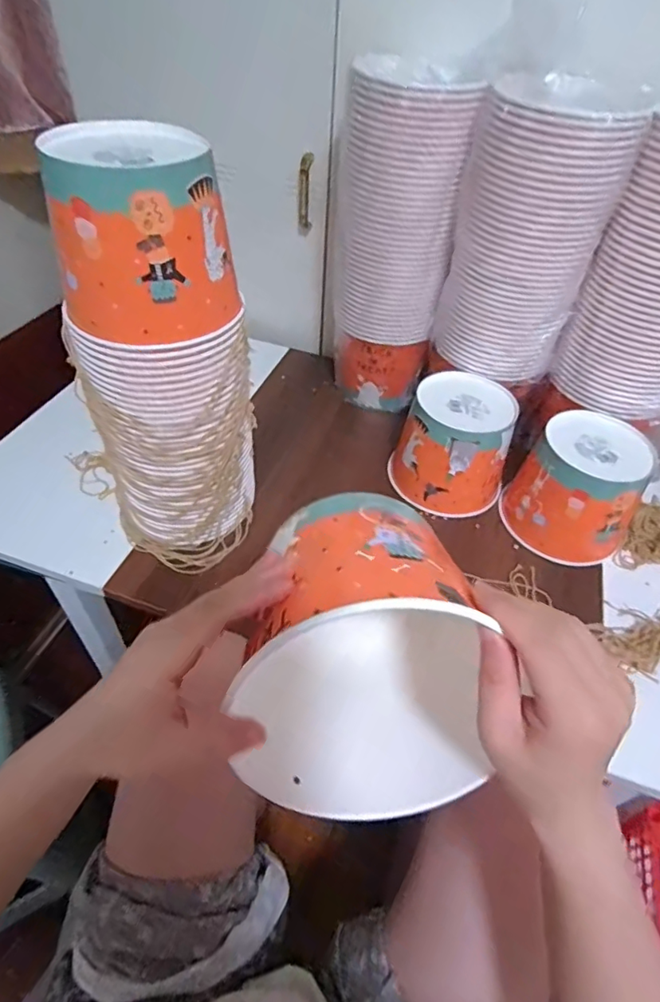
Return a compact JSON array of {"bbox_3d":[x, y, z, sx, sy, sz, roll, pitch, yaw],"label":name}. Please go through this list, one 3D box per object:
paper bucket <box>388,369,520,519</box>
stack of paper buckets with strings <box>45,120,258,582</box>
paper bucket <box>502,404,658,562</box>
[{"bbox_3d":[0.165,-0.075,0.702,0.149,0.130,0.136,14,48,9],"label":"paper bucket"},{"bbox_3d":[-0.173,-0.125,0.551,0.154,0.409,0.166,24,50,17],"label":"stack of paper buckets with strings"},{"bbox_3d":[0.312,-0.015,0.655,0.144,0.125,0.135,34,54,24],"label":"paper bucket"}]

